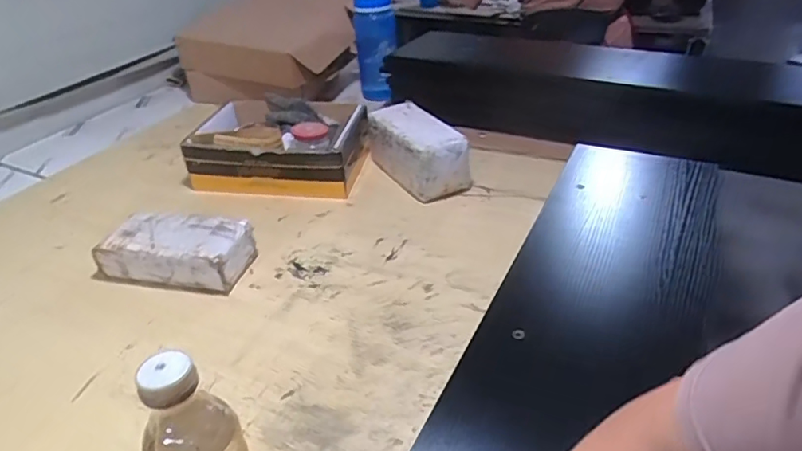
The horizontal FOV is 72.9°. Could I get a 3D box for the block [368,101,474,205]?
[{"bbox_3d":[0.032,-0.143,1.023,0.104,0.101,0.236,-18,36,-22],"label":"block"}]

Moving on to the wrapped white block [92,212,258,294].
[{"bbox_3d":[-0.333,0.037,0.824,0.209,0.067,0.115,6,34,14],"label":"wrapped white block"}]

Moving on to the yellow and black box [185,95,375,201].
[{"bbox_3d":[-0.235,-0.171,1.084,0.335,0.106,0.257,4,34,11],"label":"yellow and black box"}]

